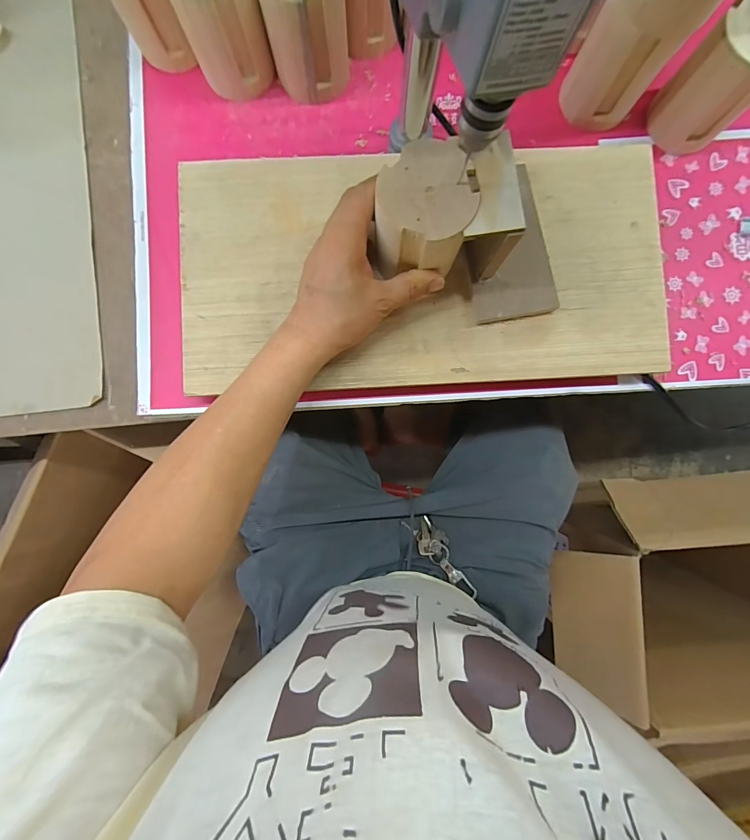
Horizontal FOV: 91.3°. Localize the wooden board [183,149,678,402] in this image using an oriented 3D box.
[{"bbox_3d":[0.048,-0.154,0.372,0.483,0.010,0.231,-3,89,-1],"label":"wooden board"}]

